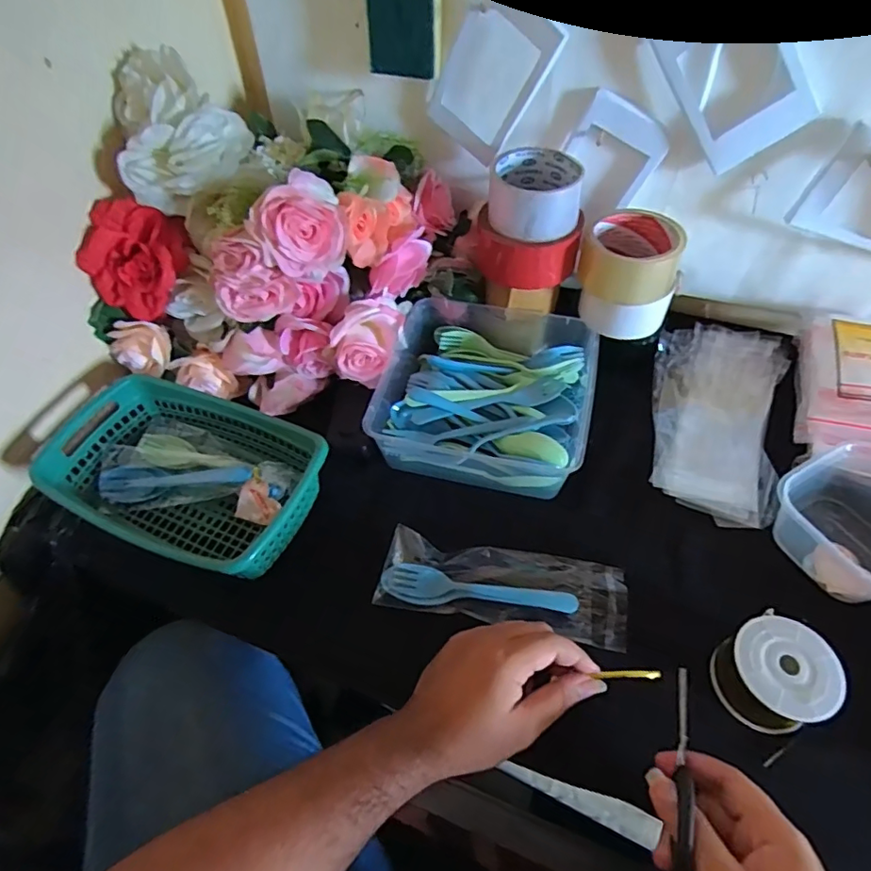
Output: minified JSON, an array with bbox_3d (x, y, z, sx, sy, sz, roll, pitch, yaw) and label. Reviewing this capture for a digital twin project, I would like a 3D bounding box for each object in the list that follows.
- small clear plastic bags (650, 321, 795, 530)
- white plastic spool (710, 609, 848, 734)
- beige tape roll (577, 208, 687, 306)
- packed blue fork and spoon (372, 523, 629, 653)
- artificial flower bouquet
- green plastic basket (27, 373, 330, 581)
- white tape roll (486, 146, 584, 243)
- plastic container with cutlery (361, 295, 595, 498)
[{"bbox_3d":[0.281,-0.020,0.544,0.123,0.017,0.225,15,62,16],"label":"small clear plastic bags"},{"bbox_3d":[0.239,0.171,0.382,0.070,0.053,0.069,-20,53,-13],"label":"white plastic spool"},{"bbox_3d":[0.193,-0.178,0.533,0.093,0.057,0.074,12,53,12],"label":"beige tape roll"},{"bbox_3d":[0.056,0.125,0.449,0.197,0.025,0.067,8,52,9],"label":"packed blue fork and spoon"},{"bbox_3d":[-0.148,-0.205,0.556,0.356,0.235,0.256,8,52,9],"label":"artificial flower bouquet"},{"bbox_3d":[-0.224,0.039,0.500,0.244,0.076,0.157,20,55,17],"label":"green plastic basket"},{"bbox_3d":[0.097,-0.236,0.520,0.085,0.049,0.096,8,52,8],"label":"white tape roll"},{"bbox_3d":[0.055,-0.054,0.557,0.200,0.061,0.217,9,52,10],"label":"plastic container with cutlery"}]

